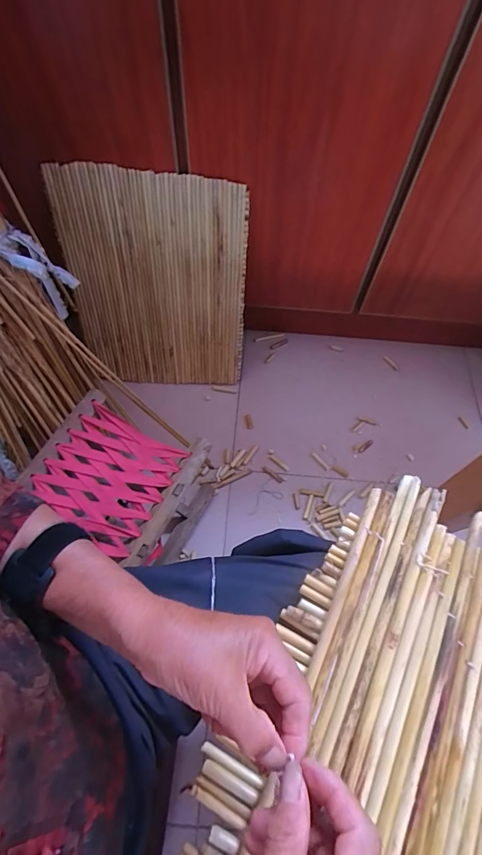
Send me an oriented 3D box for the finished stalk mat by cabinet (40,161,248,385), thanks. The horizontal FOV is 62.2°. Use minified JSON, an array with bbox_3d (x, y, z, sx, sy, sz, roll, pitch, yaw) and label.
[{"bbox_3d":[-0.191,-0.300,0.886,0.392,0.458,0.029,7,41,5],"label":"finished stalk mat by cabinet"}]

